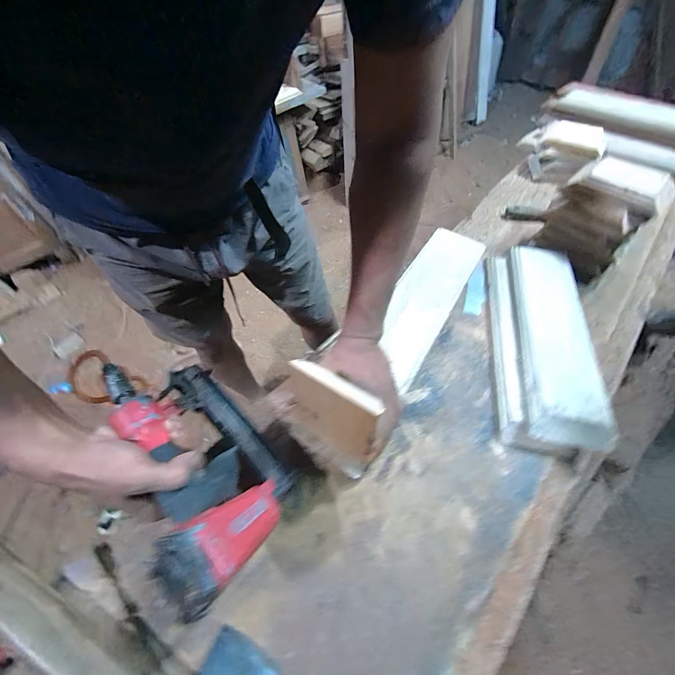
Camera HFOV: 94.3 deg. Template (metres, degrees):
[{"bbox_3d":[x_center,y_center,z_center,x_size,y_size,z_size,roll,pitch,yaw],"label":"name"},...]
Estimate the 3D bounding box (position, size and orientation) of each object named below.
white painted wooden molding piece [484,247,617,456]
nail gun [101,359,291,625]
[{"bbox_3d":[0.337,-0.015,0.520,0.139,0.053,0.396,10,59,8],"label":"white painted wooden molding piece"},{"bbox_3d":[-0.160,0.134,0.357,0.260,0.165,0.075,43,111,25],"label":"nail gun"}]

